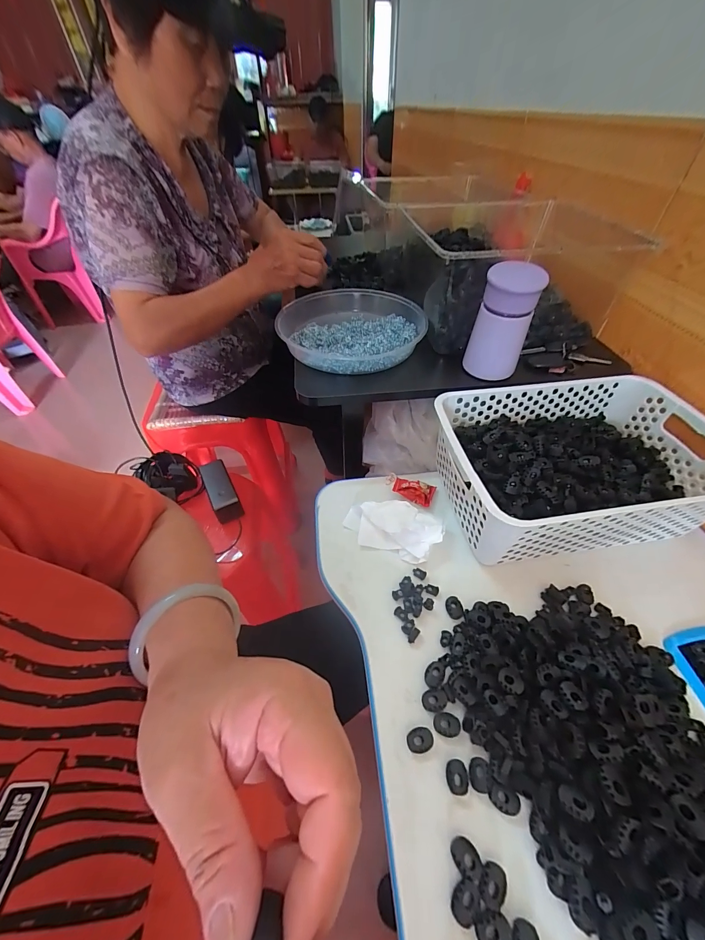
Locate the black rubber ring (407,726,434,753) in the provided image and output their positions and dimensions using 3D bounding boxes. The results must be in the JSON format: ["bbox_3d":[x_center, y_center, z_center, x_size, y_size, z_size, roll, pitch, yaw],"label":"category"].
[{"bbox_3d":[0.057,0.229,0.289,0.021,0.009,0.017,-16,49,-13],"label":"black rubber ring"}]

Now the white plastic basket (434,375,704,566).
[{"bbox_3d":[0.264,-0.006,0.420,0.304,0.107,0.201,-7,48,-5],"label":"white plastic basket"}]

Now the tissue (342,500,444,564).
[{"bbox_3d":[0.049,0.065,0.417,0.115,0.029,0.067,16,50,16],"label":"tissue"}]

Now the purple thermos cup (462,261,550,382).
[{"bbox_3d":[0.201,-0.197,0.463,0.059,0.131,0.066,-22,51,-18],"label":"purple thermos cup"}]

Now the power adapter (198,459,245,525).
[{"bbox_3d":[-0.255,0.038,0.660,0.047,0.034,0.136,-23,51,-19],"label":"power adapter"}]

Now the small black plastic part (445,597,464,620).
[{"bbox_3d":[0.107,0.144,0.357,0.017,0.004,0.022,0,47,1],"label":"small black plastic part"}]

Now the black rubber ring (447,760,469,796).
[{"bbox_3d":[0.084,0.246,0.273,0.017,0.007,0.021,5,48,6],"label":"black rubber ring"}]

